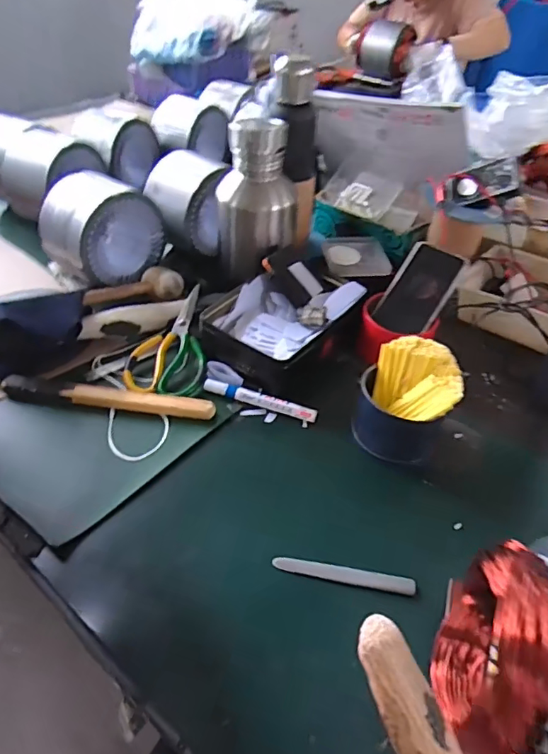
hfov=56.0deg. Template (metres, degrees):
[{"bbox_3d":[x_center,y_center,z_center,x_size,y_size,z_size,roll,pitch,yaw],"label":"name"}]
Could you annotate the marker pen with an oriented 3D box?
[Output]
[{"bbox_3d":[-0.017,0.030,0.627,0.139,0.017,0.016,16,45,14],"label":"marker pen"}]

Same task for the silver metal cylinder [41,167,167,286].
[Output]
[{"bbox_3d":[-0.258,-0.227,0.778,0.109,0.128,0.161,33,51,29],"label":"silver metal cylinder"}]

